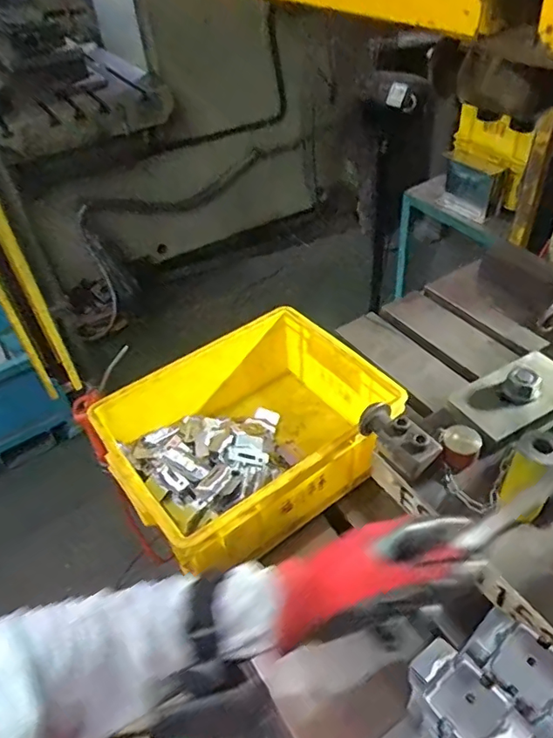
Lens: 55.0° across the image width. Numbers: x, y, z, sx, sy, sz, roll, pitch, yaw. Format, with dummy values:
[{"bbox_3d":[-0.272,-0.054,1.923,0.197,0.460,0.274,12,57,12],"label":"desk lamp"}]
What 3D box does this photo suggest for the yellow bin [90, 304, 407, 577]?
[{"bbox_3d":[-0.036,0.091,0.718,0.336,0.135,0.257,-28,48,-23],"label":"yellow bin"}]

